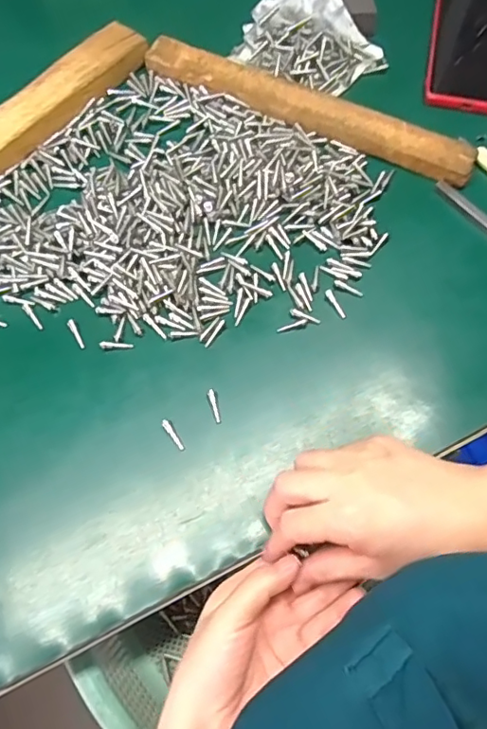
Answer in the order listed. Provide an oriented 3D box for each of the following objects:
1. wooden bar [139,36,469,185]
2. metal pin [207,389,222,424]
[{"bbox_3d":[0.058,-0.229,0.491,0.300,0.031,0.037,23,68,10],"label":"wooden bar"},{"bbox_3d":[-0.021,0.030,0.398,0.008,0.004,0.025,-13,79,-6],"label":"metal pin"}]

